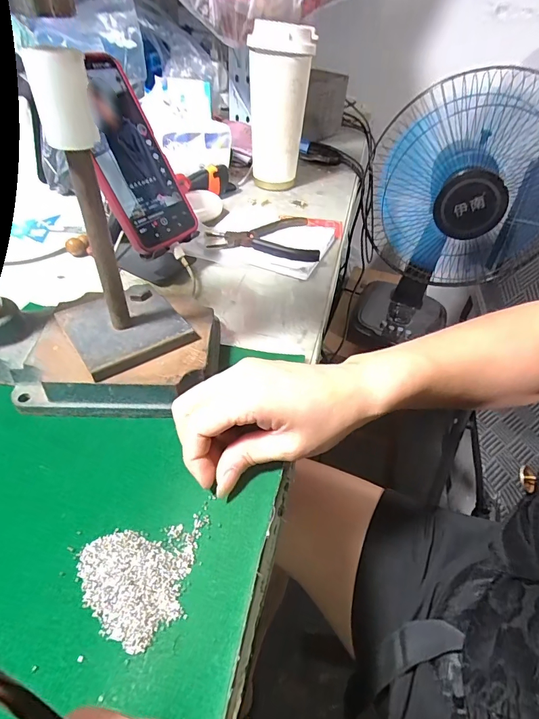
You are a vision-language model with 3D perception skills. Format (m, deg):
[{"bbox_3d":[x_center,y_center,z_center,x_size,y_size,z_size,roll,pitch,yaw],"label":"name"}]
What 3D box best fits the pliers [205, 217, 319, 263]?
[{"bbox_3d":[-0.010,-0.139,0.459,0.121,0.018,0.085,-1,46,-8],"label":"pliers"}]

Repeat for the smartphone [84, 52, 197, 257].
[{"bbox_3d":[-0.127,-0.184,0.358,0.008,0.160,0.079,-4,32,44],"label":"smartphone"}]

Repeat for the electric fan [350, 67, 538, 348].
[{"bbox_3d":[0.316,-0.219,0.703,0.285,0.468,0.194,25,48,18],"label":"electric fan"}]

